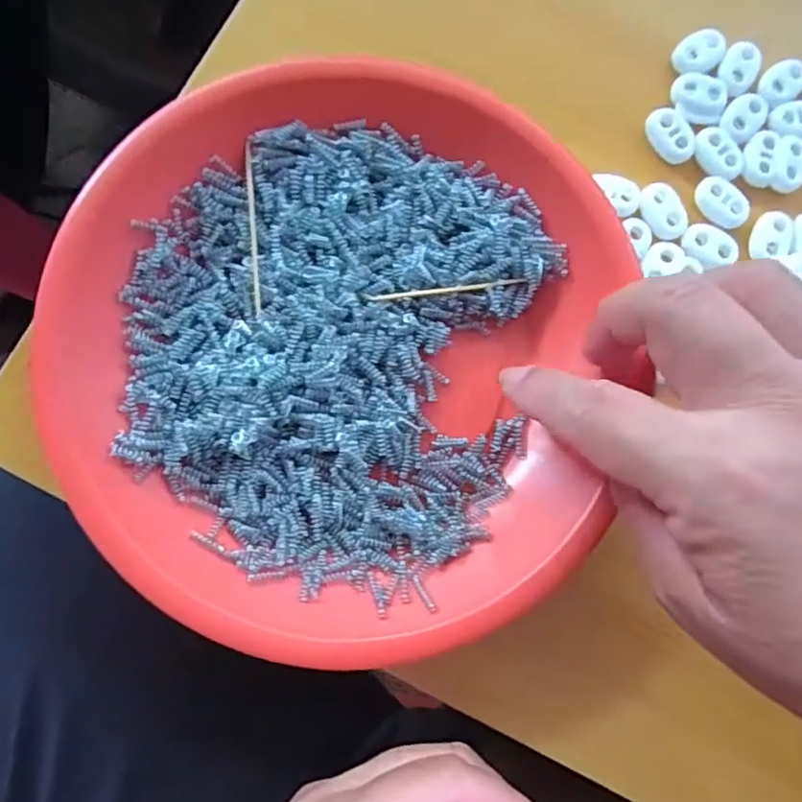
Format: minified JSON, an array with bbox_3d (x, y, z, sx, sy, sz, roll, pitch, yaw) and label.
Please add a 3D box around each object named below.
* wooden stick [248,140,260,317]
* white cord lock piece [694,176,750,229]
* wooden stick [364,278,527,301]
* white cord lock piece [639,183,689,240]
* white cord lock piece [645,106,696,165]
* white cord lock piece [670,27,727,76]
[{"bbox_3d":[-0.050,-0.059,0.203,0.004,0.005,0.059,-3,84,-6],"label":"wooden stick"},{"bbox_3d":[0.126,-0.078,0.233,0.023,0.004,0.016,37,82,0],"label":"white cord lock piece"},{"bbox_3d":[0.016,-0.039,0.210,0.057,0.004,0.004,-8,84,-6],"label":"wooden stick"},{"bbox_3d":[0.101,-0.073,0.229,0.014,0.004,0.022,-31,87,-8],"label":"white cord lock piece"},{"bbox_3d":[0.106,-0.104,0.234,0.014,0.007,0.022,-39,89,-8],"label":"white cord lock piece"},{"bbox_3d":[0.119,-0.139,0.239,0.021,0.005,0.016,-39,88,-8],"label":"white cord lock piece"}]

